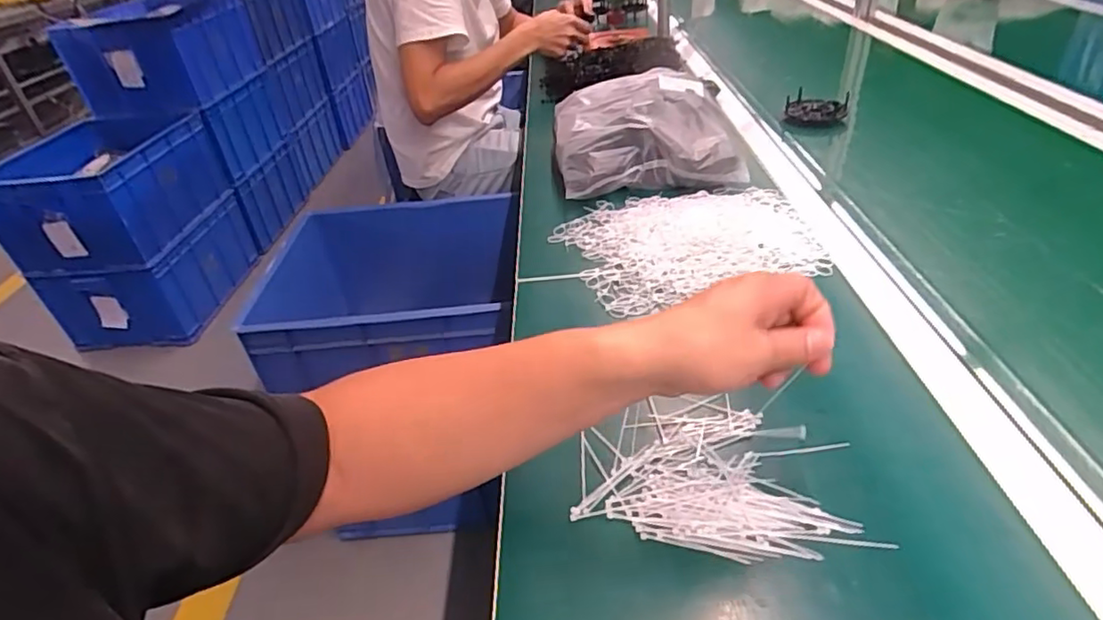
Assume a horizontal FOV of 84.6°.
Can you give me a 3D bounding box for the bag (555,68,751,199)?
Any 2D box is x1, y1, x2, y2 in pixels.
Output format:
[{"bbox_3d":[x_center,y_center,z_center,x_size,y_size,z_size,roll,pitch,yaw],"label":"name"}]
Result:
[{"bbox_3d":[0.132,-0.273,0.907,0.248,0.086,0.281,-5,36,2],"label":"bag"}]

